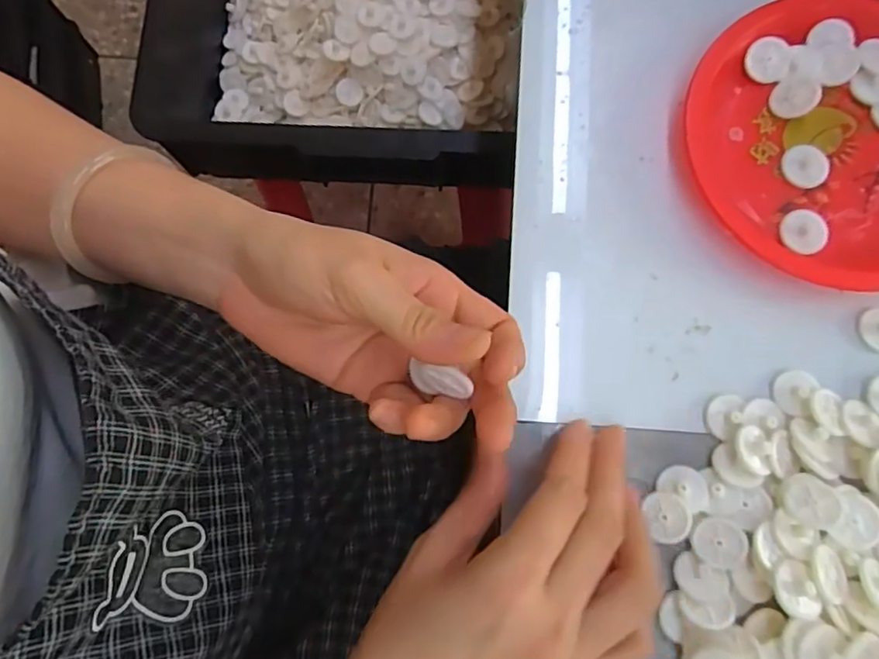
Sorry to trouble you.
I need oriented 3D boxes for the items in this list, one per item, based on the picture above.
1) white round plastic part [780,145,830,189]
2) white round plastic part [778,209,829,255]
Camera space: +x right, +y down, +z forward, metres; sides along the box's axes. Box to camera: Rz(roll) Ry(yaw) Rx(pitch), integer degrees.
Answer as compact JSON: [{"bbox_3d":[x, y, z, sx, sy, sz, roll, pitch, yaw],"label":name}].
[{"bbox_3d":[0.183,-0.082,0.294,0.021,0.006,0.022,0,79,1],"label":"white round plastic part"},{"bbox_3d":[0.179,-0.048,0.289,0.022,0.005,0.022,0,79,1],"label":"white round plastic part"}]

